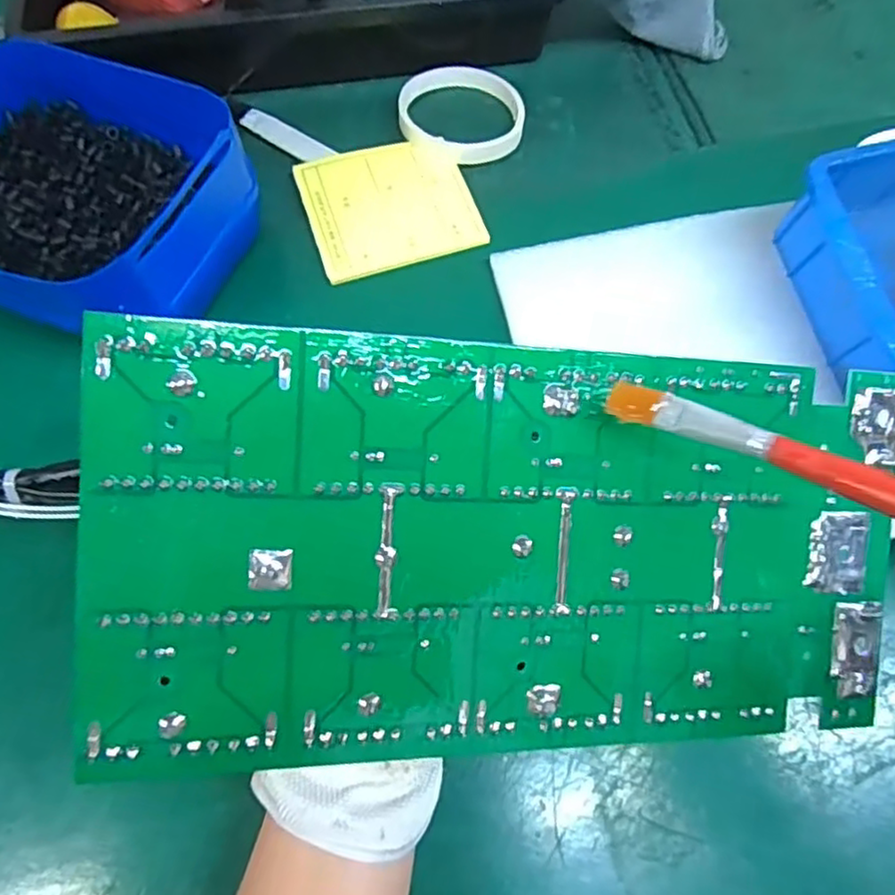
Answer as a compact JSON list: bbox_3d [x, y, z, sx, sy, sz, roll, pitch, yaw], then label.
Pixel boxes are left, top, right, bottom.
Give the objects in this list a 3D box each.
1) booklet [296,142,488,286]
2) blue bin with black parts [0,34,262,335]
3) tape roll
[{"bbox_3d":[-0.038,-0.158,0.427,0.104,0.006,0.096,-16,68,-8],"label":"booklet"},{"bbox_3d":[-0.215,-0.159,0.386,0.194,0.079,0.158,22,69,8],"label":"blue bin with black parts"},{"bbox_3d":[0.009,-0.232,0.458,0.087,0.015,0.079,14,68,5],"label":"tape roll"}]

